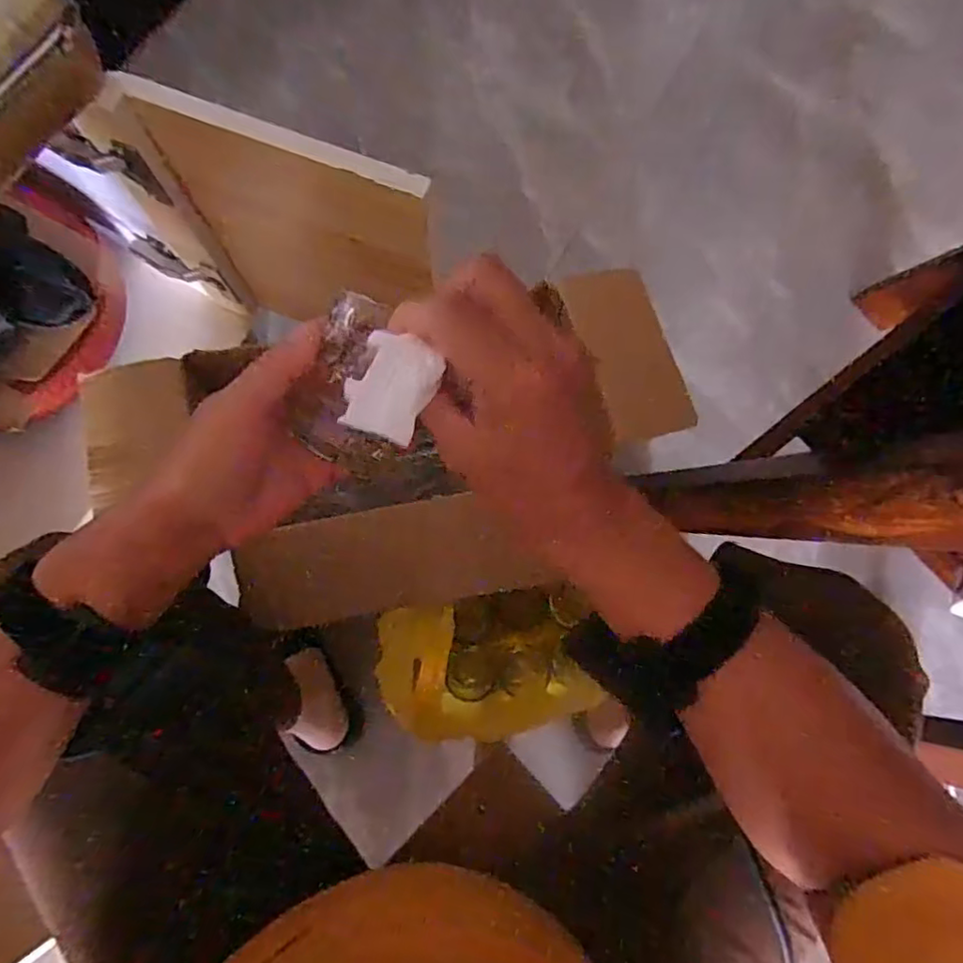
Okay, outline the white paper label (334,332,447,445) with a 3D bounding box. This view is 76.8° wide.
[{"bbox_3d":[-0.035,-0.037,0.235,0.029,0.014,0.043,19,76,4],"label":"white paper label"}]

